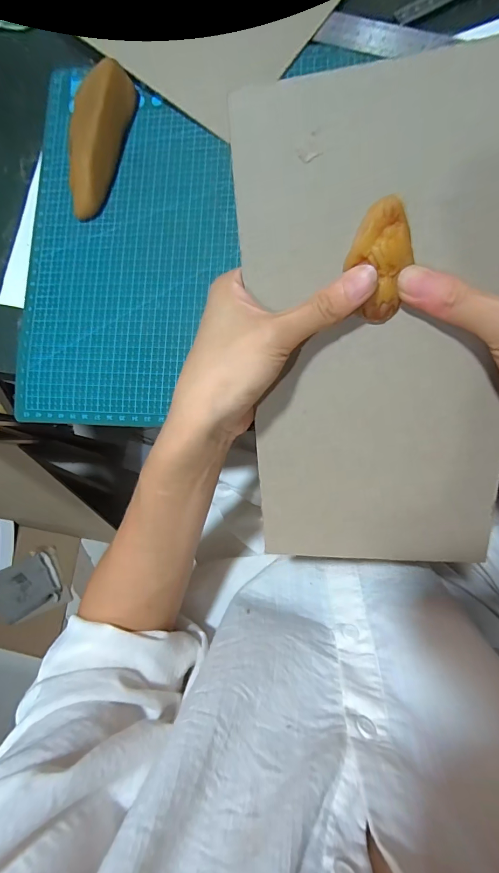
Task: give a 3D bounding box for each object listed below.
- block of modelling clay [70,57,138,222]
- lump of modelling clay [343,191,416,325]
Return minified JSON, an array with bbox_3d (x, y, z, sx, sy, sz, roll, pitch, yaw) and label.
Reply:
[{"bbox_3d":[-0.119,-0.229,0.284,0.031,0.024,0.112,15,88,9],"label":"block of modelling clay"},{"bbox_3d":[0.067,-0.088,0.189,0.033,0.009,0.057,-6,118,7],"label":"lump of modelling clay"}]

